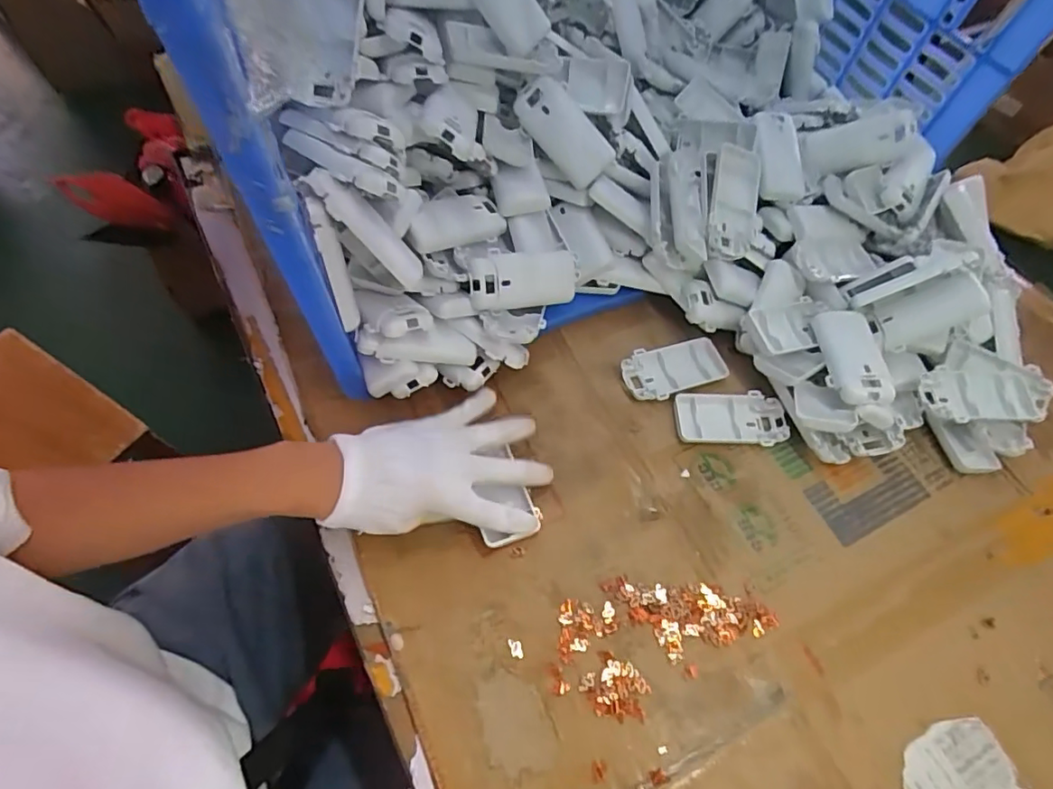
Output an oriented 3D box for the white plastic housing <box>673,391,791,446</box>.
[{"bbox_3d":[0.180,0.023,0.486,0.095,0.013,0.049,-2,60,-3],"label":"white plastic housing"}]

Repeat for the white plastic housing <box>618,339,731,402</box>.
[{"bbox_3d":[0.135,-0.023,0.505,0.090,0.016,0.048,-17,62,-11],"label":"white plastic housing"}]

